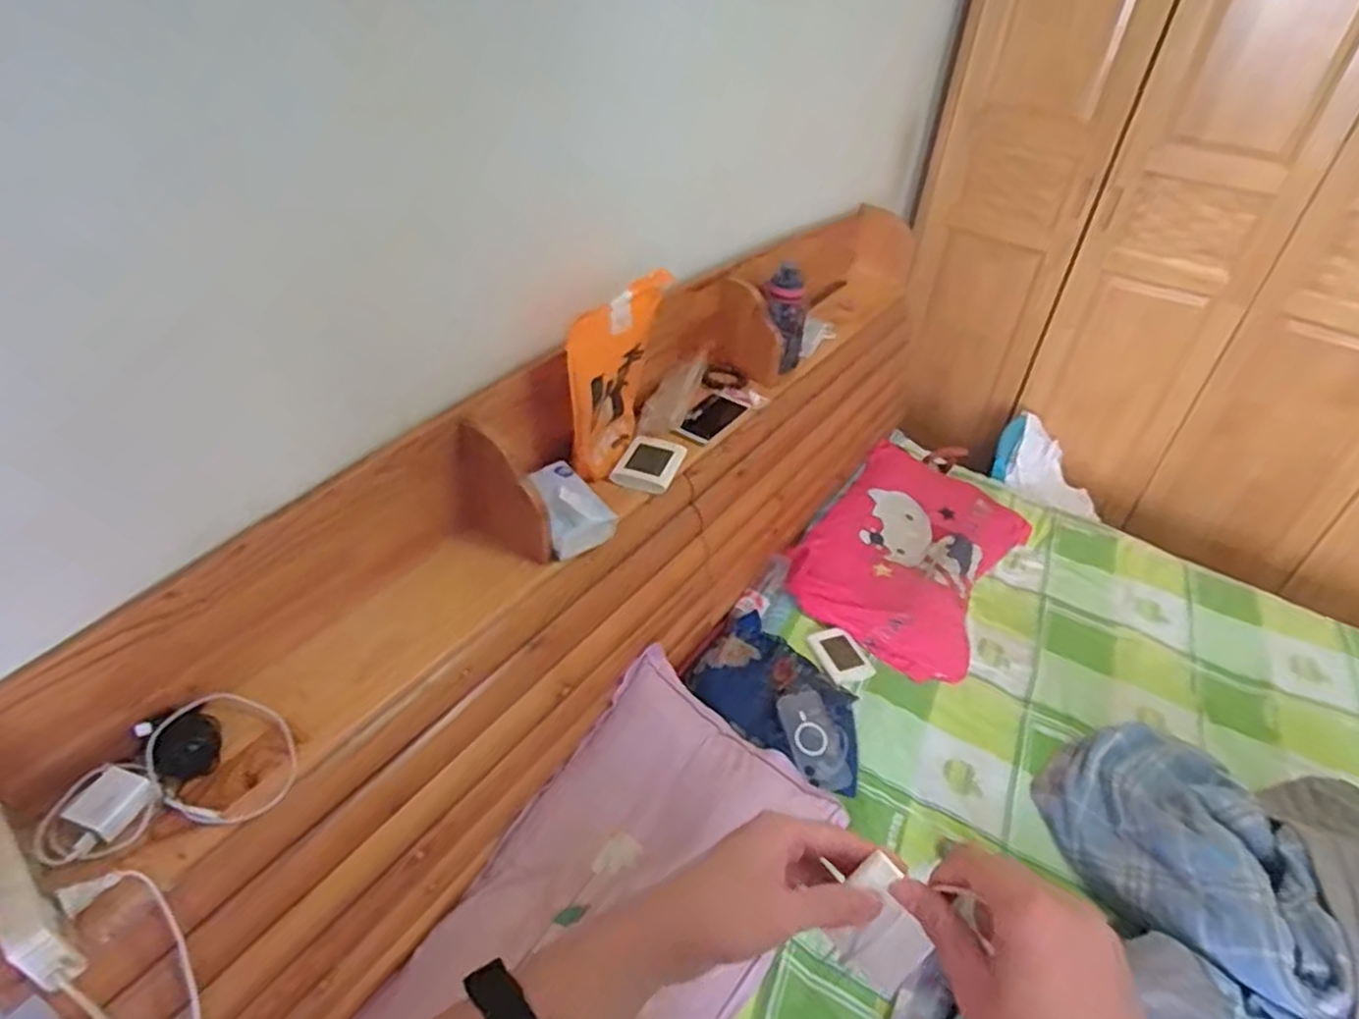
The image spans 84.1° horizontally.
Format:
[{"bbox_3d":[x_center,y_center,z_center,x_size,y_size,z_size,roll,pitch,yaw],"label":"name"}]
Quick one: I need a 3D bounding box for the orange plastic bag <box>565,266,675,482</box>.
[{"bbox_3d":[-0.094,-0.191,1.129,0.076,0.272,0.194,18,41,16],"label":"orange plastic bag"}]

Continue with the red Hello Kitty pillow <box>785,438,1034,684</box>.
[{"bbox_3d":[0.516,0.070,1.656,0.397,0.116,0.623,25,44,23],"label":"red Hello Kitty pillow"}]

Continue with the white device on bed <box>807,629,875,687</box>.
[{"bbox_3d":[0.309,0.284,1.455,0.096,0.015,0.116,-12,55,-23],"label":"white device on bed"}]

